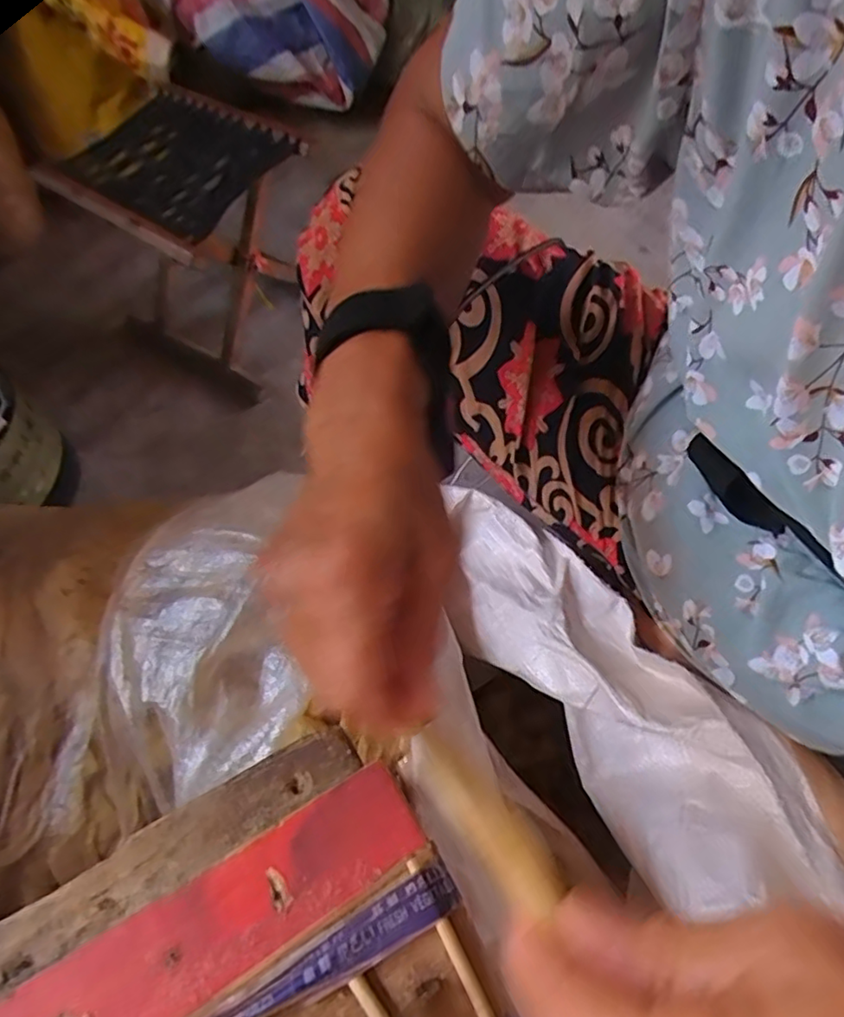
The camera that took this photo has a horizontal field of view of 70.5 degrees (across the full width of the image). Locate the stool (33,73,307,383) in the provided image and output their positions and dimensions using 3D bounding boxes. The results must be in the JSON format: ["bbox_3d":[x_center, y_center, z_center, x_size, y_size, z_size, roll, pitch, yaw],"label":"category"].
[{"bbox_3d":[-0.321,-0.397,0.876,0.250,0.303,0.299,18,63,14],"label":"stool"}]

